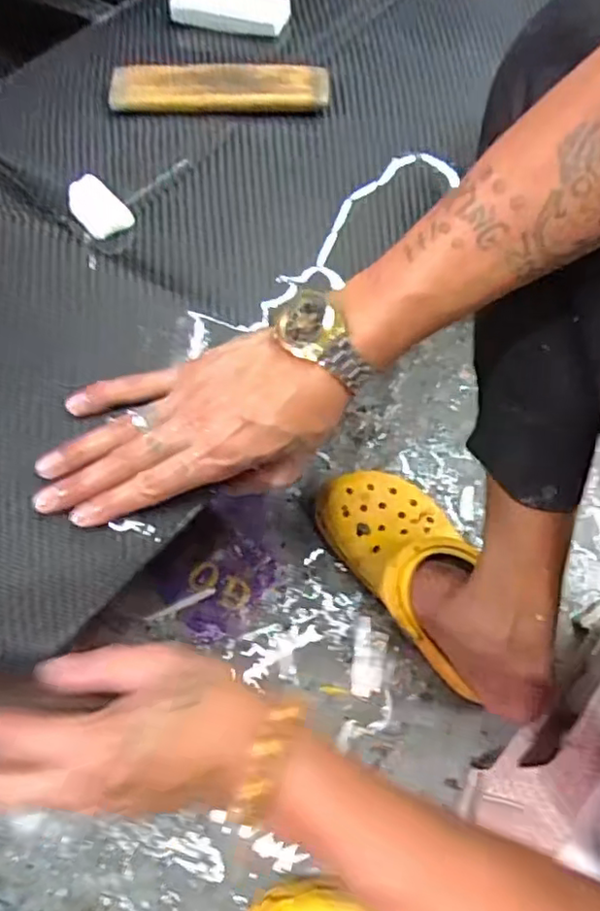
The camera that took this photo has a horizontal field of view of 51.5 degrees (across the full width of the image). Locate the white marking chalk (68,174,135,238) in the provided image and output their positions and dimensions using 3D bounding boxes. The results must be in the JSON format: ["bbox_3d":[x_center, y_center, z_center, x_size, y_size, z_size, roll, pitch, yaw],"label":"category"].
[{"bbox_3d":[-0.129,-0.159,0.397,0.029,0.009,0.044,-37,73,-17],"label":"white marking chalk"}]

